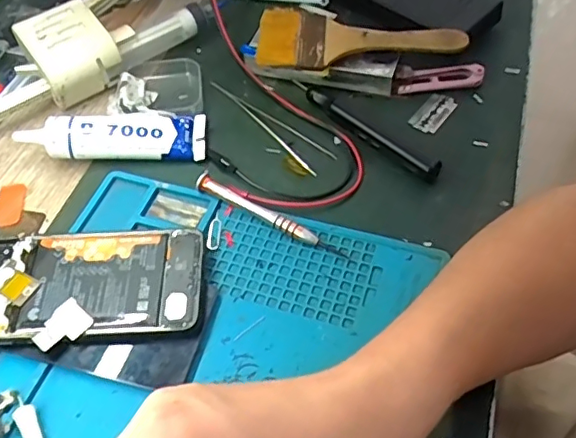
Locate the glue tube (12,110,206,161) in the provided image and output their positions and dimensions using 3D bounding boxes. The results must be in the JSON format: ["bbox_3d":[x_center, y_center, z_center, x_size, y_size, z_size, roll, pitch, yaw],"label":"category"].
[{"bbox_3d":[-0.131,-0.064,0.426,0.134,0.027,0.039,-4,53,-1],"label":"glue tube"}]

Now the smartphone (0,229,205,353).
[{"bbox_3d":[-0.133,0.043,0.351,0.157,0.013,0.074,-2,53,0],"label":"smartphone"}]

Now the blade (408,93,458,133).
[{"bbox_3d":[0.114,-0.084,0.442,0.023,0.005,0.038,34,71,24],"label":"blade"}]

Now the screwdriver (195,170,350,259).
[{"bbox_3d":[-0.013,-0.003,0.379,0.114,0.014,0.010,25,58,19],"label":"screwdriver"}]

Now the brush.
[{"bbox_3d":[0.058,-0.141,0.456,0.162,0.026,0.059,4,55,7],"label":"brush"}]

